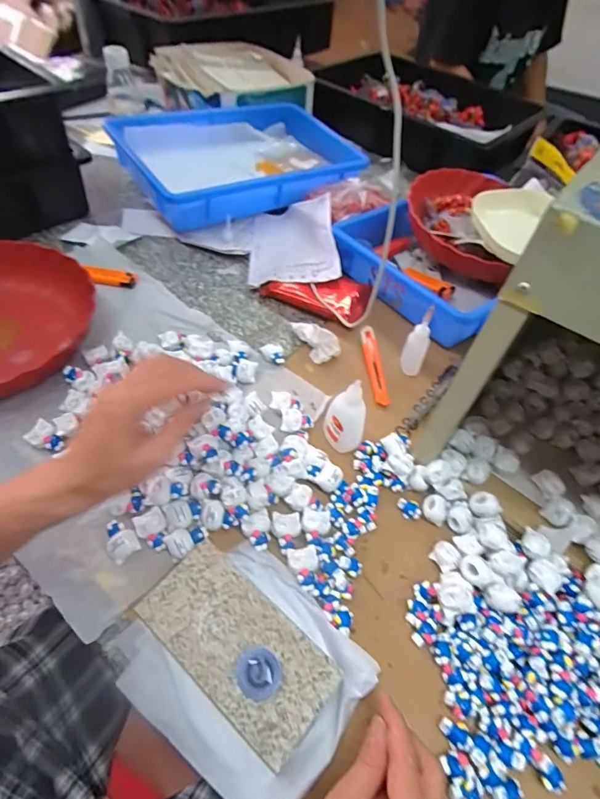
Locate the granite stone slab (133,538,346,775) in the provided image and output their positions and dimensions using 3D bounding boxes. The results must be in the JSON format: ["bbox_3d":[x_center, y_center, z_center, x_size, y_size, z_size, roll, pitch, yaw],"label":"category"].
[{"bbox_3d":[-0.048,0.183,0.329,0.147,0.019,0.073,37,60,22],"label":"granite stone slab"}]

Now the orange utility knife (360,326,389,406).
[{"bbox_3d":[0.089,-0.041,0.525,0.019,0.010,0.114,-3,54,-5],"label":"orange utility knife"}]

